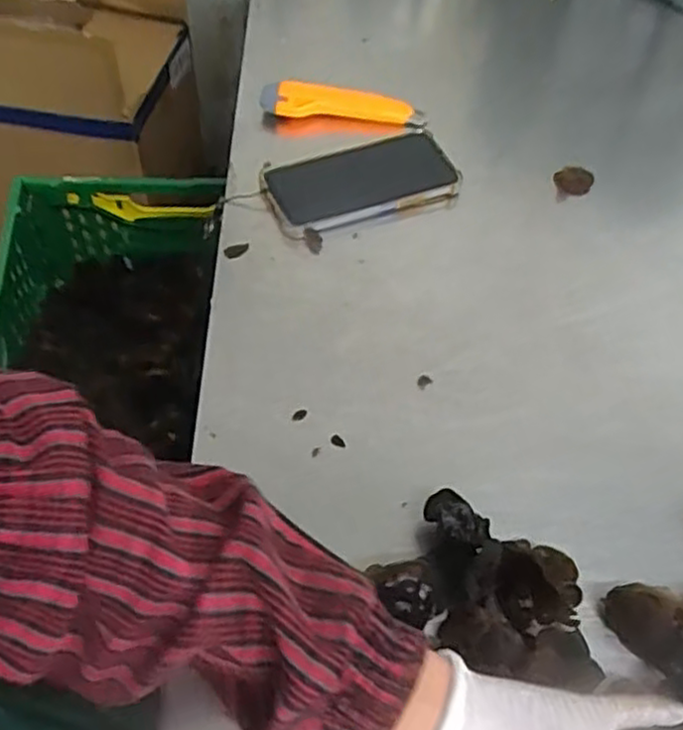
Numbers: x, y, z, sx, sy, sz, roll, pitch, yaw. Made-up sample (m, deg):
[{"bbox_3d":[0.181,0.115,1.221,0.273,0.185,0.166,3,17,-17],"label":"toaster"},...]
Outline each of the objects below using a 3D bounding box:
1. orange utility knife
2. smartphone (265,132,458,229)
[{"bbox_3d":[0.001,-0.244,0.662,0.148,0.018,0.031,5,55,-1],"label":"orange utility knife"},{"bbox_3d":[0.014,-0.163,0.616,0.157,0.015,0.081,-19,61,-13],"label":"smartphone"}]

